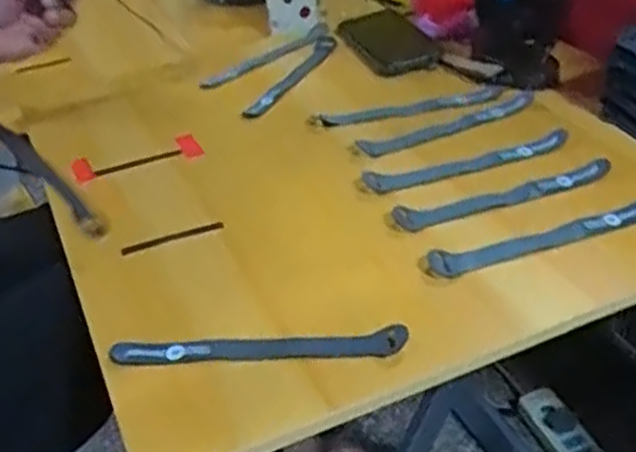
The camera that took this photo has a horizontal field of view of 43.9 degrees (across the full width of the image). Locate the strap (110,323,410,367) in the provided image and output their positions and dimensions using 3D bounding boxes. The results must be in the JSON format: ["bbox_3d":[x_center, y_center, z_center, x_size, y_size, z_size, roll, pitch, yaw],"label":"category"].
[{"bbox_3d":[-0.040,0.080,0.530,0.194,0.014,0.018,-3,35,5],"label":"strap"}]

